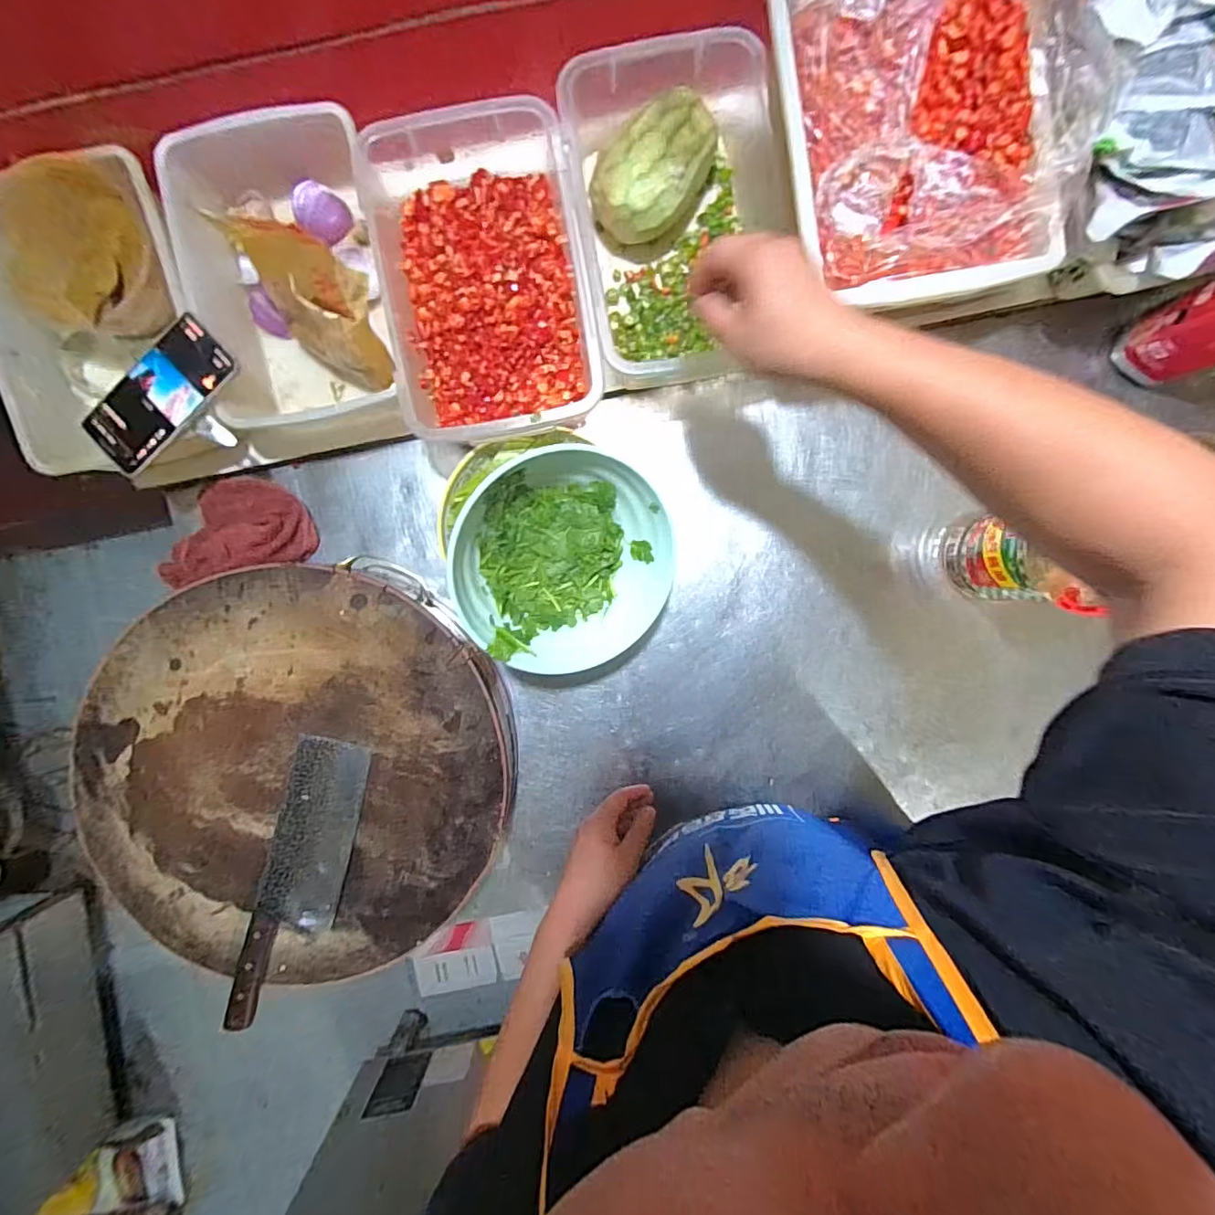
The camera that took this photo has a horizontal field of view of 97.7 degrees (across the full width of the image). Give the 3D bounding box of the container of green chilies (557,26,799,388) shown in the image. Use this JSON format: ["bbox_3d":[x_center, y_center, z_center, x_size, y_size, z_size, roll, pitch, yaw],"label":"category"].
[{"bbox_3d":[0.065,-0.401,0.571,0.187,0.104,0.313,-8,93,0],"label":"container of green chilies"}]

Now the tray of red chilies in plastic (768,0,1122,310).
[{"bbox_3d":[0.275,-0.410,0.445,0.240,0.058,0.268,-7,102,11],"label":"tray of red chilies in plastic"}]

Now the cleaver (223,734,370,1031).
[{"bbox_3d":[-0.336,0.301,0.580,0.086,0.032,0.308,14,93,-2],"label":"cleaver"}]

